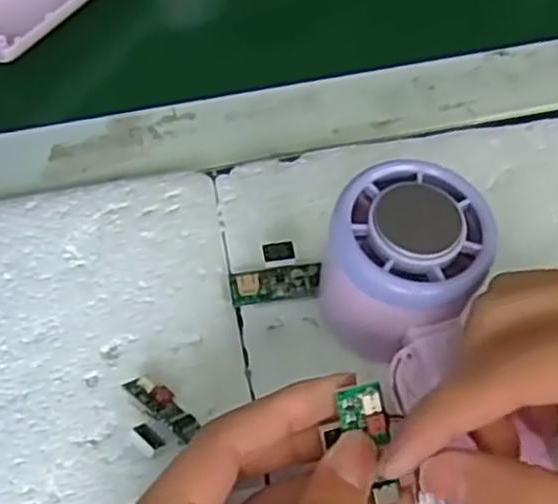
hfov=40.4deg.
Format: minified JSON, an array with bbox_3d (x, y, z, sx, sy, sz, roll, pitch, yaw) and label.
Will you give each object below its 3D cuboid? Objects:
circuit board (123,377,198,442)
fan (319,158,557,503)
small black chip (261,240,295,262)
[{"bbox_3d":[-0.042,0.056,0.277,0.030,0.005,0.012,39,63,6],"label":"circuit board"},{"bbox_3d":[0.059,0.052,0.259,0.062,0.043,0.167,-18,80,2],"label":"fan"},{"bbox_3d":[0.000,0.000,0.297,0.012,0.004,0.007,-5,86,-9],"label":"small black chip"}]

